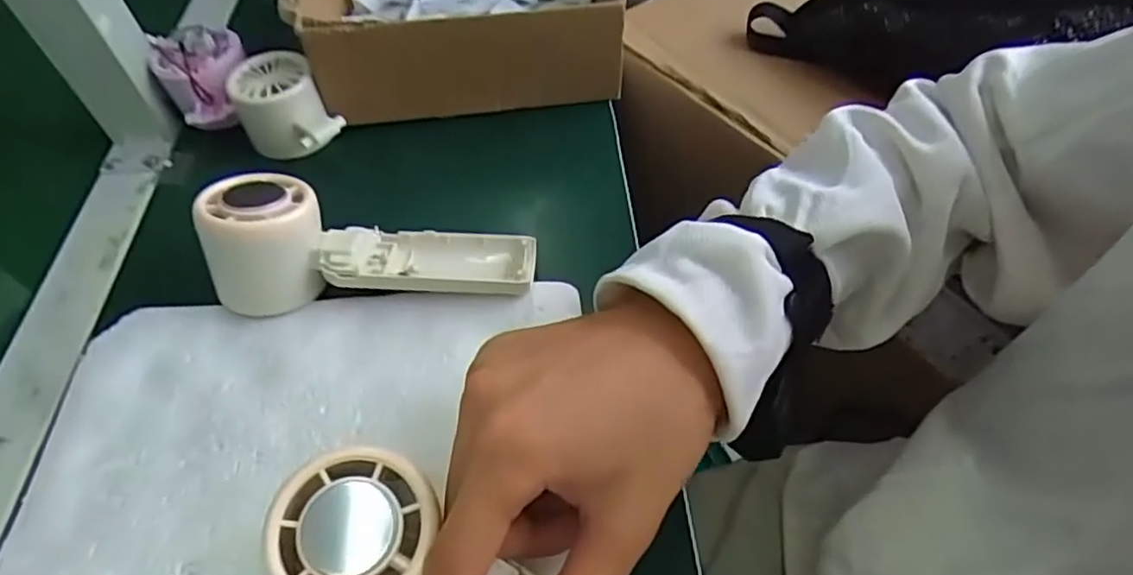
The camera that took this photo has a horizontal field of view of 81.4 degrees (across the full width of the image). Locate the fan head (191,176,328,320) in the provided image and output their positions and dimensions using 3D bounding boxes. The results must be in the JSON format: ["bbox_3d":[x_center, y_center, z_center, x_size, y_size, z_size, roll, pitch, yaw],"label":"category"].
[{"bbox_3d":[-0.155,-0.024,0.339,0.056,0.059,0.059,5,39,-8],"label":"fan head"}]

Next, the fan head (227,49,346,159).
[{"bbox_3d":[-0.181,-0.113,0.425,0.051,0.046,0.068,-32,57,-20],"label":"fan head"}]

